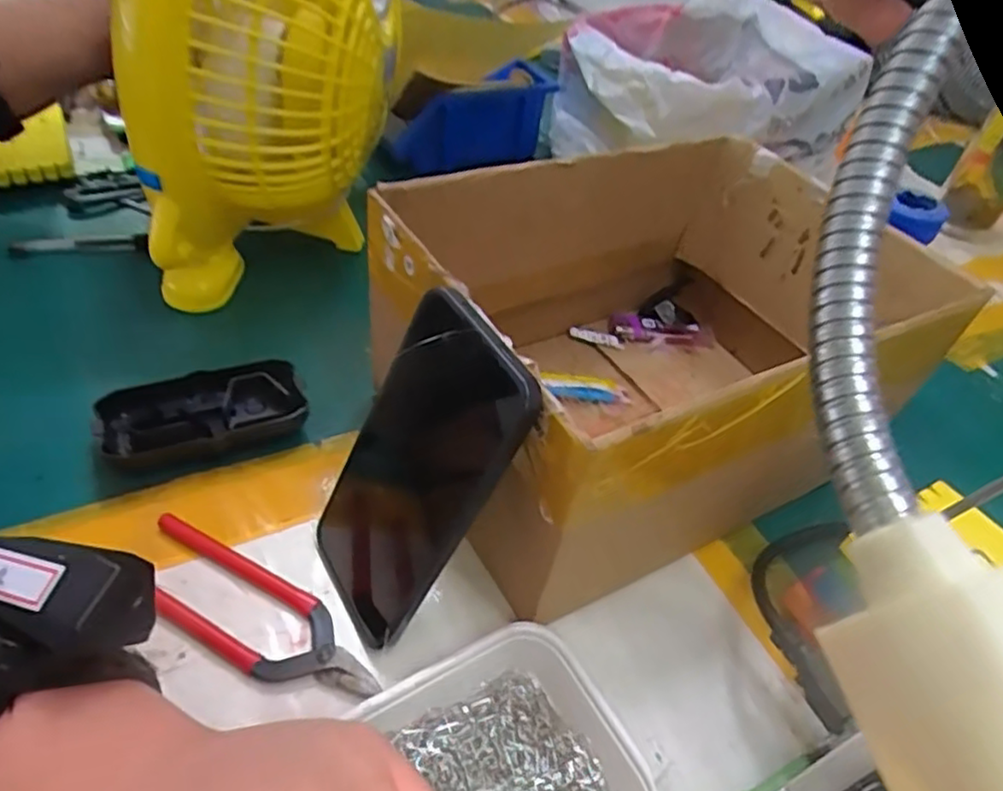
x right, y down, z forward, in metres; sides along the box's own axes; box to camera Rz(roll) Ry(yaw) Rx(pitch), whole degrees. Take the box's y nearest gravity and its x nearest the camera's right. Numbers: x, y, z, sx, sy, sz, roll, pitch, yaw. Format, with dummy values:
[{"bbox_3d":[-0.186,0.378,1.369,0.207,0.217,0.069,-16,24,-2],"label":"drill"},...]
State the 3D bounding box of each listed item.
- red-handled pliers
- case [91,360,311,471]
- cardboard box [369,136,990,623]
[{"bbox_3d":[-0.120,0.105,0.321,0.142,0.007,0.044,24,47,14],"label":"red-handled pliers"},{"bbox_3d":[-0.173,0.012,0.393,0.108,0.031,0.054,-17,50,-24],"label":"case"},{"bbox_3d":[0.086,-0.034,0.383,0.263,0.145,0.195,-18,51,-25],"label":"cardboard box"}]

